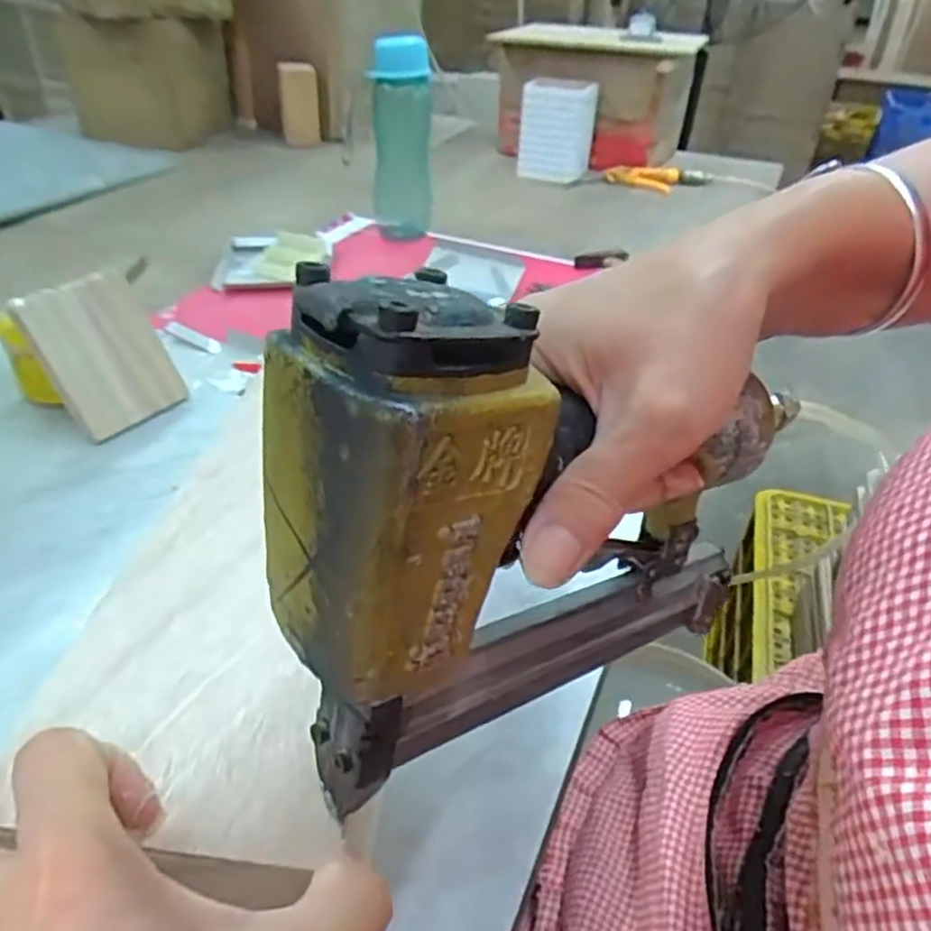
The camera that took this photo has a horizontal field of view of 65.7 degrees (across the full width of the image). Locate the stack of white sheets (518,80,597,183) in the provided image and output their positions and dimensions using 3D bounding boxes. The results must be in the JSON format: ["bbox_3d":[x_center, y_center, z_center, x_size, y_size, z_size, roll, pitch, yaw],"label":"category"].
[{"bbox_3d":[0.162,-0.588,1.268,0.145,0.155,0.026,-10,38,-19],"label":"stack of white sheets"}]

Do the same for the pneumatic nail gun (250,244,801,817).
[{"bbox_3d":[0.044,0.011,0.240,0.222,0.169,0.059,-20,45,-28],"label":"pneumatic nail gun"}]

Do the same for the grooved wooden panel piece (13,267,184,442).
[{"bbox_3d":[-0.278,-0.090,0.565,0.015,0.114,0.095,-15,18,43],"label":"grooved wooden panel piece"}]

